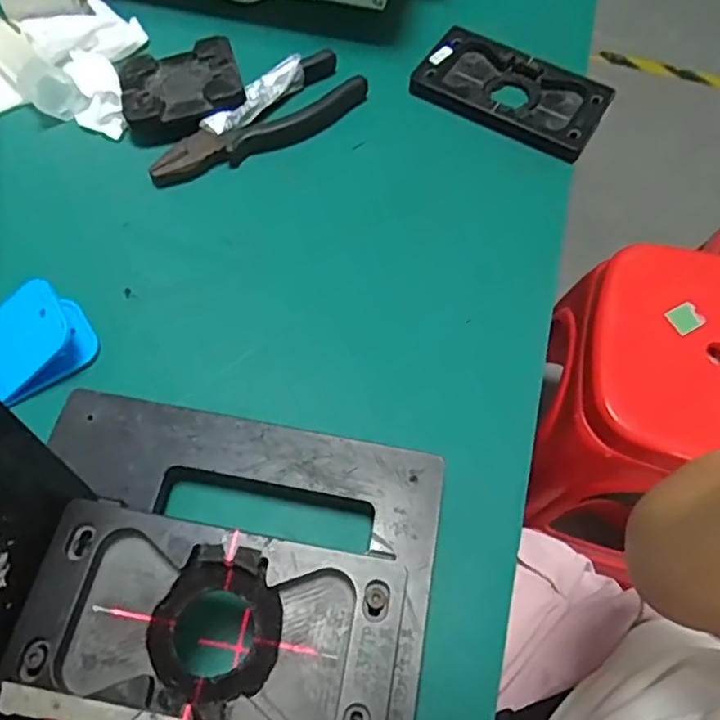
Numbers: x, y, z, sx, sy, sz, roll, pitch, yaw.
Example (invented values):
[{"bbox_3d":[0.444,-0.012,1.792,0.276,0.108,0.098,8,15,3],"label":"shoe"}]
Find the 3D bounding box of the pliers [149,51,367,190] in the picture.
[{"bbox_3d":[-0.065,-0.159,0.423,0.048,0.018,0.155,41,66,17],"label":"pliers"}]

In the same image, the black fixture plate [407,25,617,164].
[{"bbox_3d":[0.106,-0.190,0.446,0.129,0.011,0.081,28,63,11],"label":"black fixture plate"}]

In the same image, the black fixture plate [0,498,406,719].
[{"bbox_3d":[-0.052,0.095,0.224,0.126,0.013,0.071,10,61,1],"label":"black fixture plate"}]

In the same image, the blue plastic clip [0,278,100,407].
[{"bbox_3d":[-0.172,-0.011,0.337,0.055,0.032,0.045,-33,68,-20],"label":"blue plastic clip"}]

